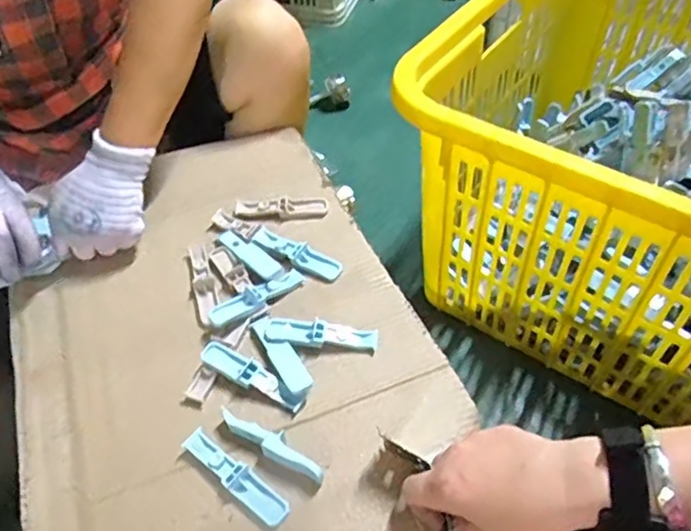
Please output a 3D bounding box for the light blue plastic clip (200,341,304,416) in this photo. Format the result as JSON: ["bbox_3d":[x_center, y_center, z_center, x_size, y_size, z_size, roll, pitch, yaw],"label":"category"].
[{"bbox_3d":[-0.079,0.094,0.515,0.100,0.012,0.022,24,55,22],"label":"light blue plastic clip"}]

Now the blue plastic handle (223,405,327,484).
[{"bbox_3d":[-0.057,0.138,0.469,0.094,0.018,0.019,23,55,21],"label":"blue plastic handle"}]

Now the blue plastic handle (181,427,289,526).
[{"bbox_3d":[-0.083,0.159,0.459,0.096,0.008,0.021,32,58,27],"label":"blue plastic handle"}]

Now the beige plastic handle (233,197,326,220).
[{"bbox_3d":[-0.069,-0.061,0.649,0.098,0.012,0.021,-3,50,1],"label":"beige plastic handle"}]

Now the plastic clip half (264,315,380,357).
[{"bbox_3d":[-0.021,0.062,0.537,0.098,0.013,0.026,2,50,5],"label":"plastic clip half"}]

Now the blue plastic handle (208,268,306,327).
[{"bbox_3d":[-0.082,0.029,0.566,0.099,0.018,0.026,-33,55,-22],"label":"blue plastic handle"}]

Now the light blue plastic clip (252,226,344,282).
[{"bbox_3d":[-0.050,-0.013,0.605,0.100,0.012,0.025,23,55,21],"label":"light blue plastic clip"}]

